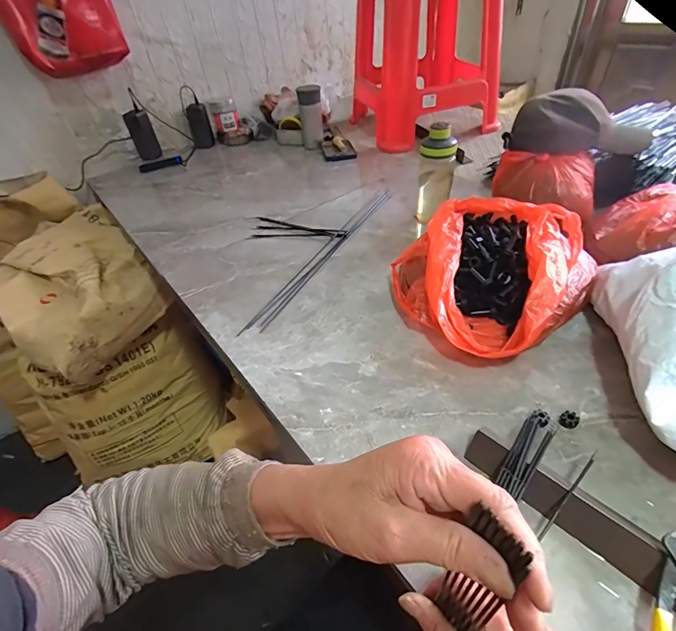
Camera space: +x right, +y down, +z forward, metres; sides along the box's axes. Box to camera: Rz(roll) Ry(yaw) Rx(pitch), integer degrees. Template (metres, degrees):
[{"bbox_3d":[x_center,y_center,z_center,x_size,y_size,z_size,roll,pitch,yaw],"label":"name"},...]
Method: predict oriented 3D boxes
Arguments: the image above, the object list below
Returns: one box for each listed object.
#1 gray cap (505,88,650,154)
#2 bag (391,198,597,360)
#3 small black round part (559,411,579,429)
[{"bbox_3d":[0.467,-0.363,0.734,0.248,0.115,0.136,8,44,17],"label":"gray cap"},{"bbox_3d":[0.239,-0.069,0.608,0.289,0.116,0.267,-29,46,-22],"label":"bag"},{"bbox_3d":[0.270,0.124,0.442,0.019,0.017,0.017,30,54,34],"label":"small black round part"}]

